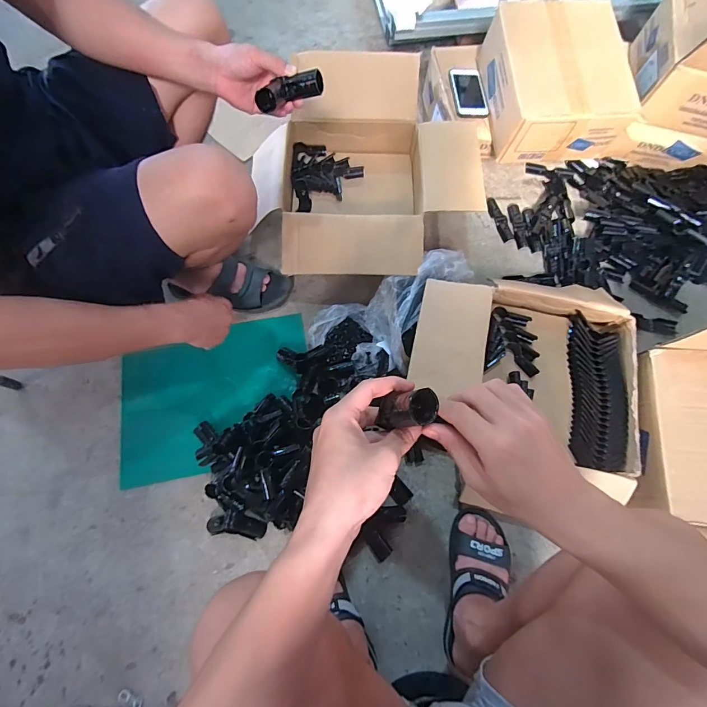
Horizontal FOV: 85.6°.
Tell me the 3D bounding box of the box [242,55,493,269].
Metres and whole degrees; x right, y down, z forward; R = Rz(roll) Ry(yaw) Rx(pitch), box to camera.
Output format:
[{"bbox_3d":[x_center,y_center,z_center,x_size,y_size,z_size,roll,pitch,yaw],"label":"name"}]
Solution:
[{"bbox_3d":[0.020,-0.418,0.880,0.530,0.180,0.497,0,70,-1],"label":"box"}]

